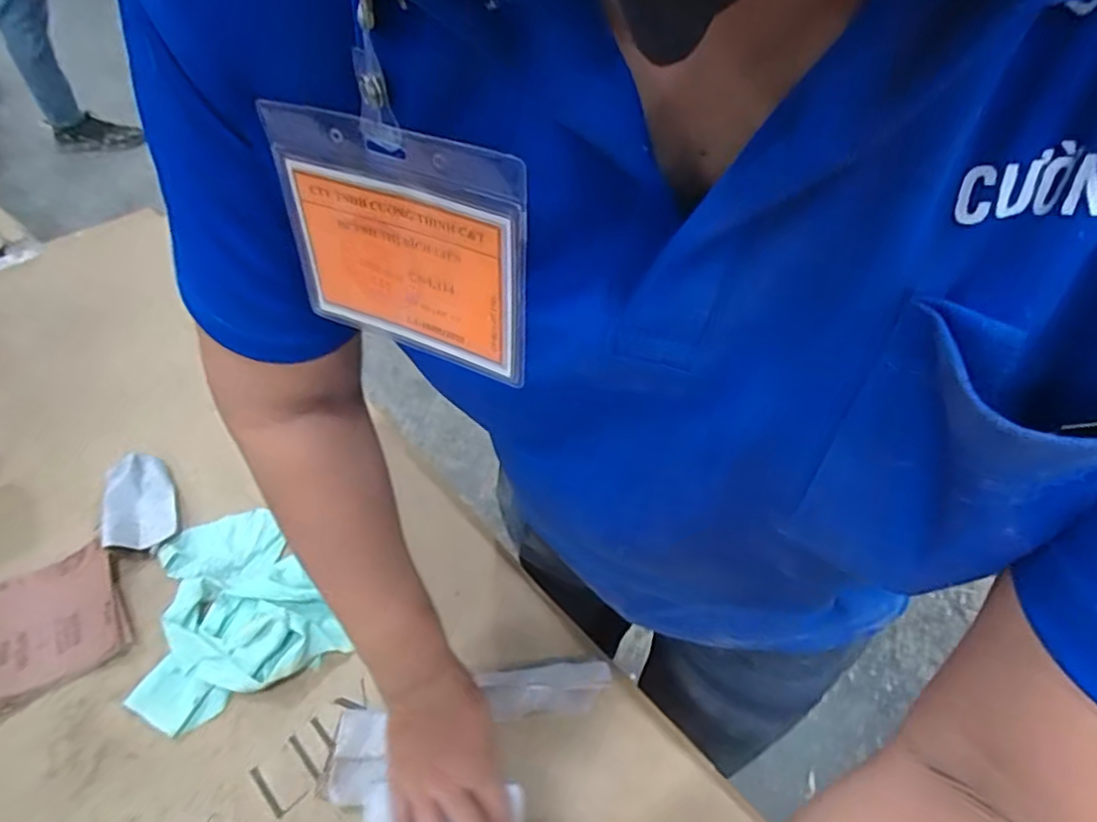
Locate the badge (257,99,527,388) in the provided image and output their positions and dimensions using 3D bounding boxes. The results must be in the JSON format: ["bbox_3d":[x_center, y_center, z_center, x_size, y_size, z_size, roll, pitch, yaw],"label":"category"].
[{"bbox_3d":[-0.051,-0.057,0.214,0.097,0.082,0.010,24,52,14],"label":"badge"}]

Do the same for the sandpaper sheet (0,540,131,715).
[{"bbox_3d":[-0.448,0.187,0.538,0.136,0.027,0.125,-23,56,-23],"label":"sandpaper sheet"}]

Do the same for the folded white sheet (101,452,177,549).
[{"bbox_3d":[-0.407,0.086,0.614,0.058,0.012,0.105,8,52,-41],"label":"folded white sheet"}]

